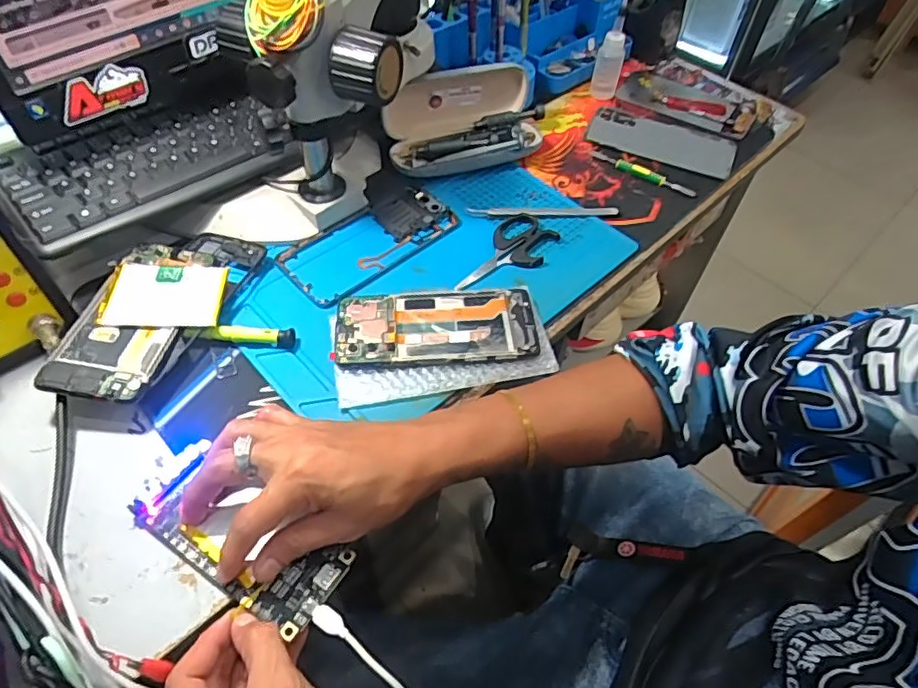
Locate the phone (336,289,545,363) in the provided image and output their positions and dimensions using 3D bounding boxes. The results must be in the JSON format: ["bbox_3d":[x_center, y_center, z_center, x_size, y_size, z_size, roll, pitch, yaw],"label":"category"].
[{"bbox_3d":[-0.018,-0.013,0.478,0.159,0.014,0.070,-3,53,-5],"label":"phone"}]

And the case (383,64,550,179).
[{"bbox_3d":[0.013,-0.230,0.600,0.173,0.071,0.088,-15,55,-13],"label":"case"}]

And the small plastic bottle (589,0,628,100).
[{"bbox_3d":[0.175,-0.336,0.668,0.031,0.101,0.027,13,54,7],"label":"small plastic bottle"}]

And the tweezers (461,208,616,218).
[{"bbox_3d":[0.083,-0.129,0.574,0.148,0.008,0.012,-2,53,-4],"label":"tweezers"}]

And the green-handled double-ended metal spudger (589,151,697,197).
[{"bbox_3d":[0.193,-0.181,0.618,0.117,0.005,0.015,30,57,19],"label":"green-handled double-ended metal spudger"}]

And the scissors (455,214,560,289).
[{"bbox_3d":[0.047,-0.080,0.534,0.053,0.006,0.116,27,56,16],"label":"scissors"}]

